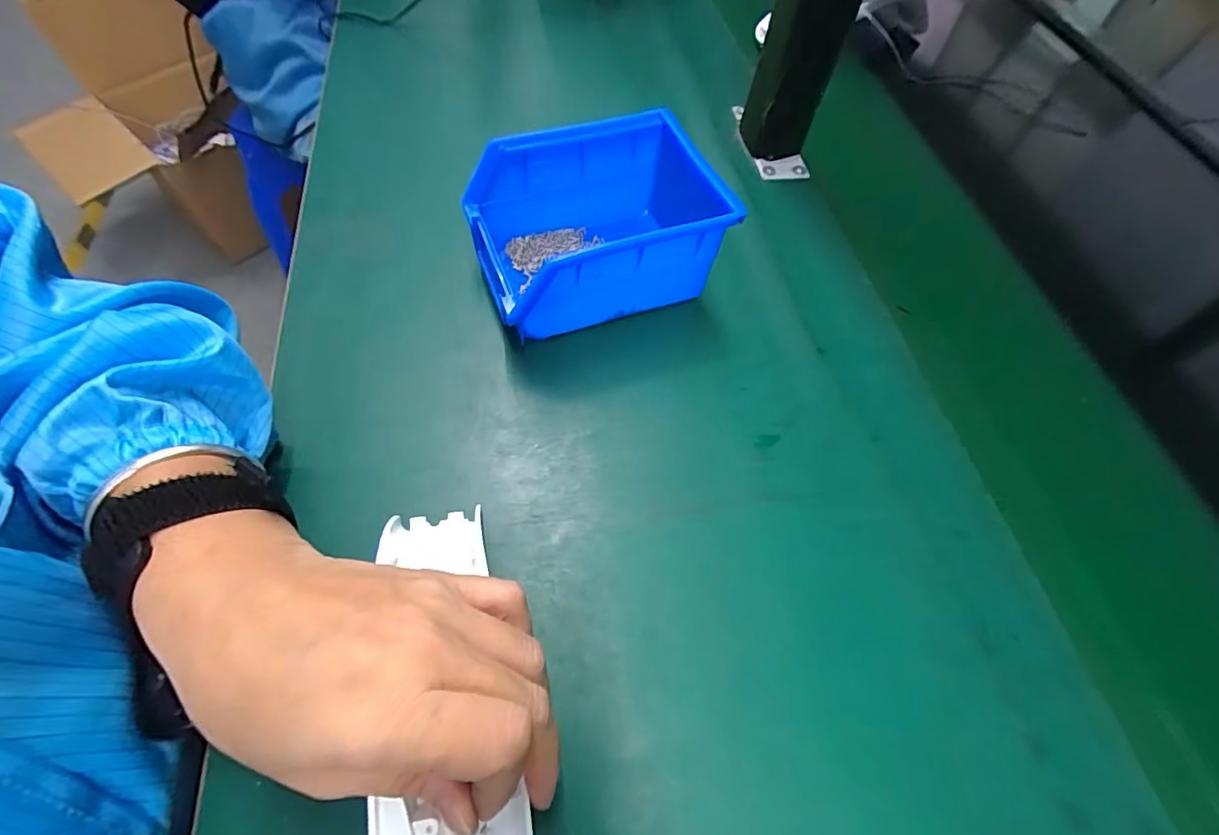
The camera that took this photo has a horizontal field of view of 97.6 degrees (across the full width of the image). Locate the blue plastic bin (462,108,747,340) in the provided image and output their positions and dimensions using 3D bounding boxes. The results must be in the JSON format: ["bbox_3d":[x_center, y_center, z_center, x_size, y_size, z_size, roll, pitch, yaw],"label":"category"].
[{"bbox_3d":[-0.002,-0.117,0.336,0.156,0.074,0.104,-18,62,-13],"label":"blue plastic bin"}]

